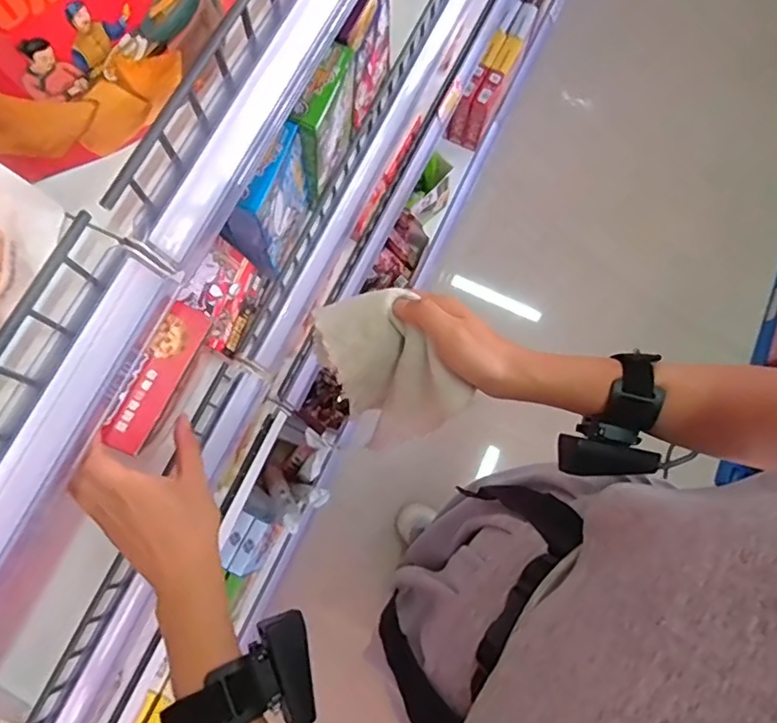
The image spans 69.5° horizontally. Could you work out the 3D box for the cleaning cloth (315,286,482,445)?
[{"bbox_3d":[-0.001,0.011,0.453,0.077,0.105,0.111,-32,78,-8],"label":"cleaning cloth"}]

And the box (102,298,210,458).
[{"bbox_3d":[-0.159,0.008,0.386,0.030,0.021,0.101,32,75,-32],"label":"box"}]

